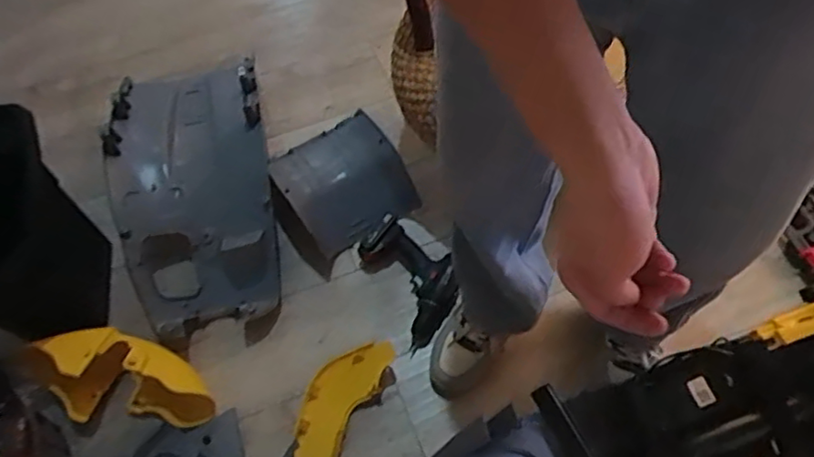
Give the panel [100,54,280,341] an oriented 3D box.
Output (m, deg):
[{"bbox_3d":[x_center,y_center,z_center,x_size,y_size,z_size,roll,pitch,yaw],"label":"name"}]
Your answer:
[{"bbox_3d":[-0.439,-0.095,1.290,0.307,0.170,0.647,-11,61,-3],"label":"panel"}]

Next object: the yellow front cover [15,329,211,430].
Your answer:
[{"bbox_3d":[-0.504,0.259,1.083,0.338,0.120,0.153,21,63,-14],"label":"yellow front cover"}]

